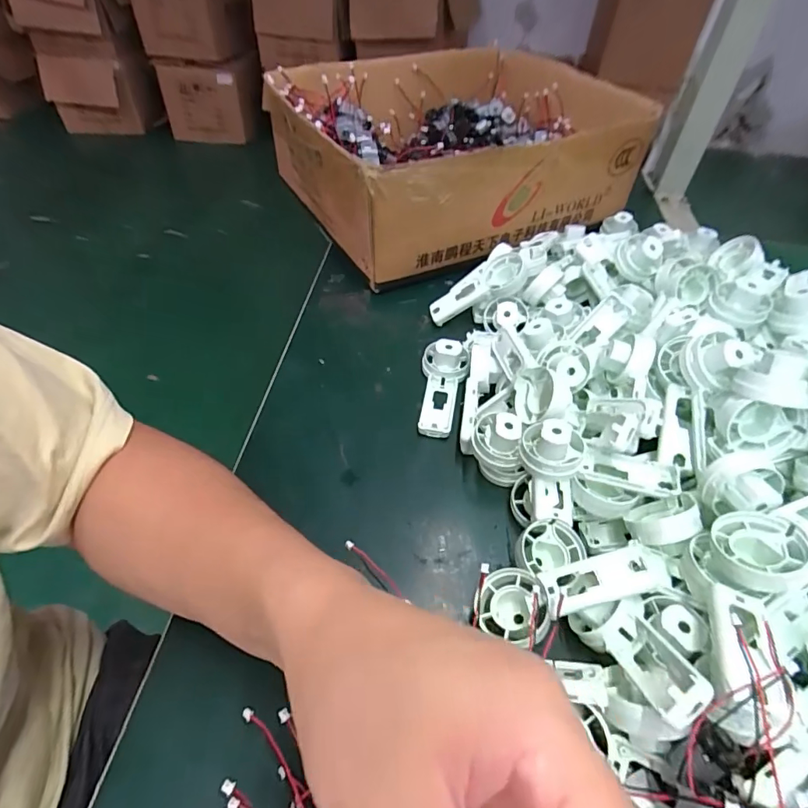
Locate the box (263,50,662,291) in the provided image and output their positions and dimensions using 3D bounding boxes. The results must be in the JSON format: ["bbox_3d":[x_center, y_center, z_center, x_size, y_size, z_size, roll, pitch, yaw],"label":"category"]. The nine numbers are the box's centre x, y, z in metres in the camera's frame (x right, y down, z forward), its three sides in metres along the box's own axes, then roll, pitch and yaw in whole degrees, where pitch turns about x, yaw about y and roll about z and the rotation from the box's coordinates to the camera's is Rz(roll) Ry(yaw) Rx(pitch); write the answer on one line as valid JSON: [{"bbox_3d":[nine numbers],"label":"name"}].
[{"bbox_3d":[0.052,-0.308,0.584,0.375,0.126,0.344,-17,51,-18],"label":"box"}]

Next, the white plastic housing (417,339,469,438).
[{"bbox_3d":[0.032,-0.015,0.385,0.037,0.027,0.087,6,48,2],"label":"white plastic housing"}]

